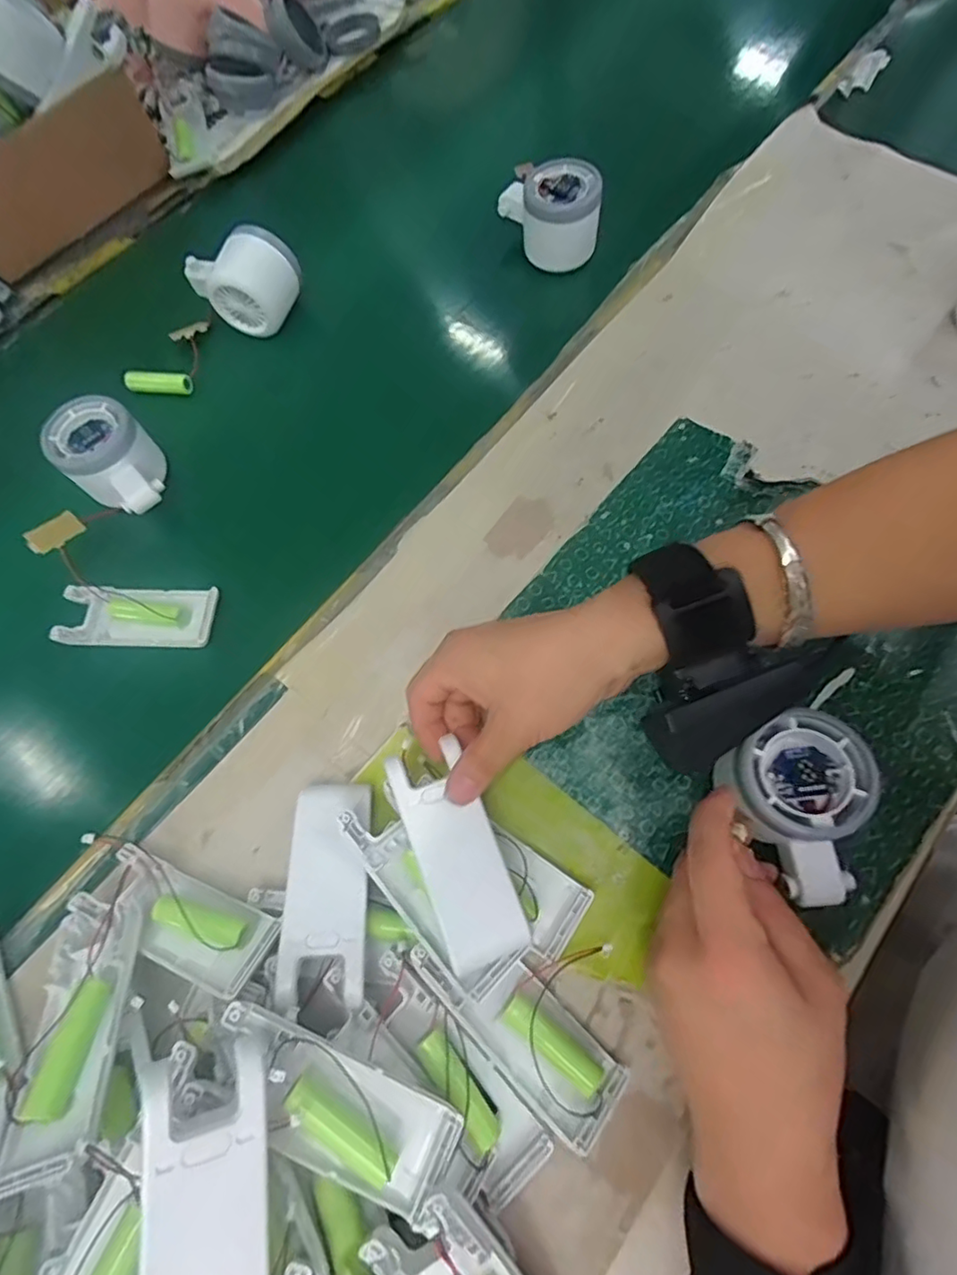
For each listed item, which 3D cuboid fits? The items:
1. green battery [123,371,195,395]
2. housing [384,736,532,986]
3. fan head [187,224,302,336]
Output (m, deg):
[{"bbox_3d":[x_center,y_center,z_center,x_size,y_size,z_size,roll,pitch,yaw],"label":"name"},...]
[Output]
[{"bbox_3d":[-0.248,-0.198,0.457,0.052,0.014,0.015,1,68,6],"label":"green battery"},{"bbox_3d":[-0.010,0.101,0.274,0.039,0.011,0.101,-24,75,-7],"label":"housing"},{"bbox_3d":[-0.186,-0.280,0.457,0.074,0.050,0.055,25,73,14],"label":"fan head"}]

